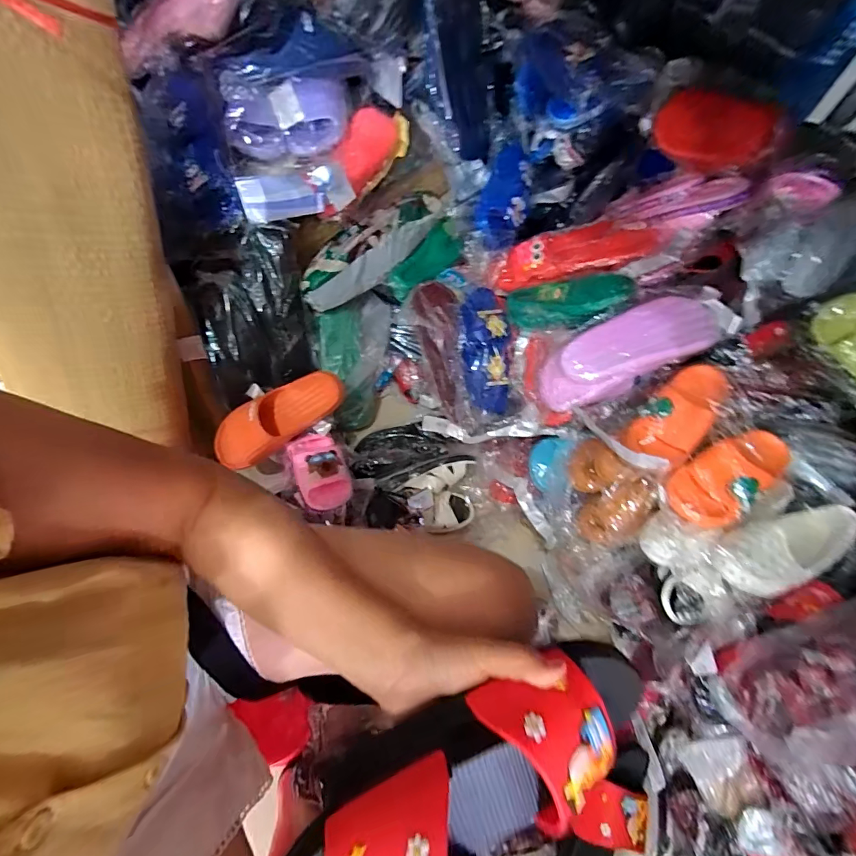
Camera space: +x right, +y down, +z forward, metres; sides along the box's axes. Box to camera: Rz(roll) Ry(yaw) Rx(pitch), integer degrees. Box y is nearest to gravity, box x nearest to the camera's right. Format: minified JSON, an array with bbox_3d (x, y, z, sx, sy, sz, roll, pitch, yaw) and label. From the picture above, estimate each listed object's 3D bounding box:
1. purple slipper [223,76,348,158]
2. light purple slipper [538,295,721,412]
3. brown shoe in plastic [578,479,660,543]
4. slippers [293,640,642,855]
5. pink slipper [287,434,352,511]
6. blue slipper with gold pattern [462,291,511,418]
[{"bbox_3d":[-0.225,-0.513,0.682,0.211,0.083,0.087,-21,68,-11],"label":"purple slipper"},{"bbox_3d":[0.313,-0.124,0.667,0.282,0.050,0.110,-27,68,9],"label":"light purple slipper"},{"bbox_3d":[0.302,0.137,0.658,0.132,0.048,0.070,-44,57,28],"label":"brown shoe in plastic"},{"bbox_3d":[0.027,0.211,0.244,0.246,0.063,0.099,-22,69,-17],"label":"slippers"},{"bbox_3d":[-0.189,0.073,0.726,0.095,0.060,0.152,-15,74,-32],"label":"pink slipper"},{"bbox_3d":[0.106,-0.138,0.750,0.095,0.057,0.227,-8,100,-6],"label":"blue slipper with gold pattern"}]

